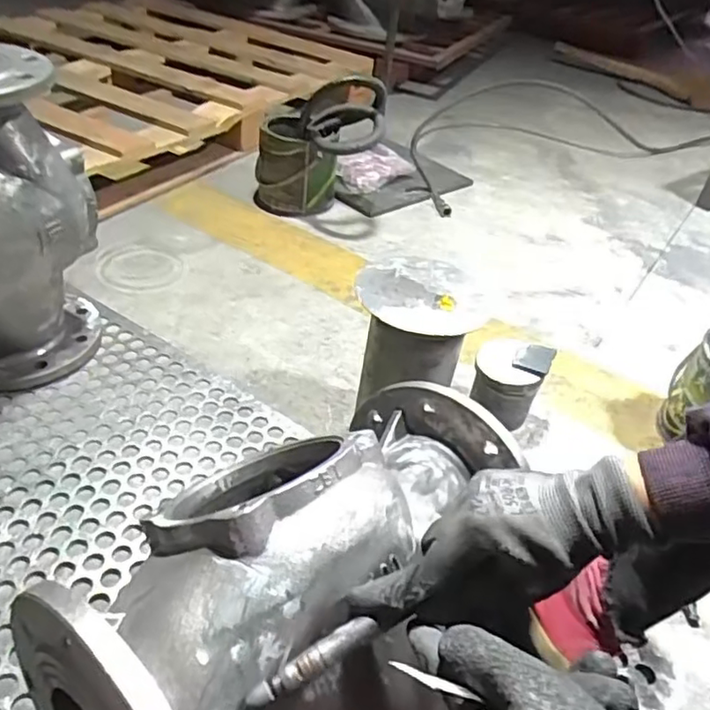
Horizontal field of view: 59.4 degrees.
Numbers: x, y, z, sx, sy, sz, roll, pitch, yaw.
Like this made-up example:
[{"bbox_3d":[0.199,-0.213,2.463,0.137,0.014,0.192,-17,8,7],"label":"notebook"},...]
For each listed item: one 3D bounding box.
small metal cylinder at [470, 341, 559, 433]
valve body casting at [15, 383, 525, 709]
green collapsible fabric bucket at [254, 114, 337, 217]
[{"bbox_3d":[0.202,0.040,0.824,0.095,0.102,0.082,11,39,3],"label":"small metal cylinder"},{"bbox_3d":[-0.030,0.145,0.470,0.212,0.159,0.371,24,34,19],"label":"valve body casting"},{"bbox_3d":[-0.112,-0.364,1.189,0.152,0.144,0.143,5,39,-5],"label":"green collapsible fabric bucket"}]

